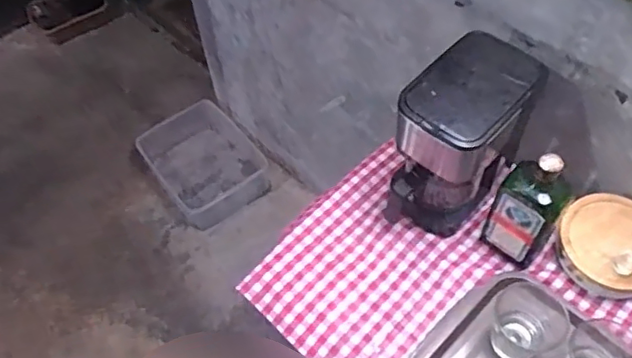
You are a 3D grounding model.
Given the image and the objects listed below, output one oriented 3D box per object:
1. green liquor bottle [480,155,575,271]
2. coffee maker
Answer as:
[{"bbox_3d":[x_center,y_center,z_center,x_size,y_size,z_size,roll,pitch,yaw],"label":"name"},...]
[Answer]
[{"bbox_3d":[0.313,0.036,0.859,0.091,0.218,0.080,33,63,22],"label":"green liquor bottle"},{"bbox_3d":[0.210,-0.054,0.893,0.153,0.269,0.198,28,61,19],"label":"coffee maker"}]

